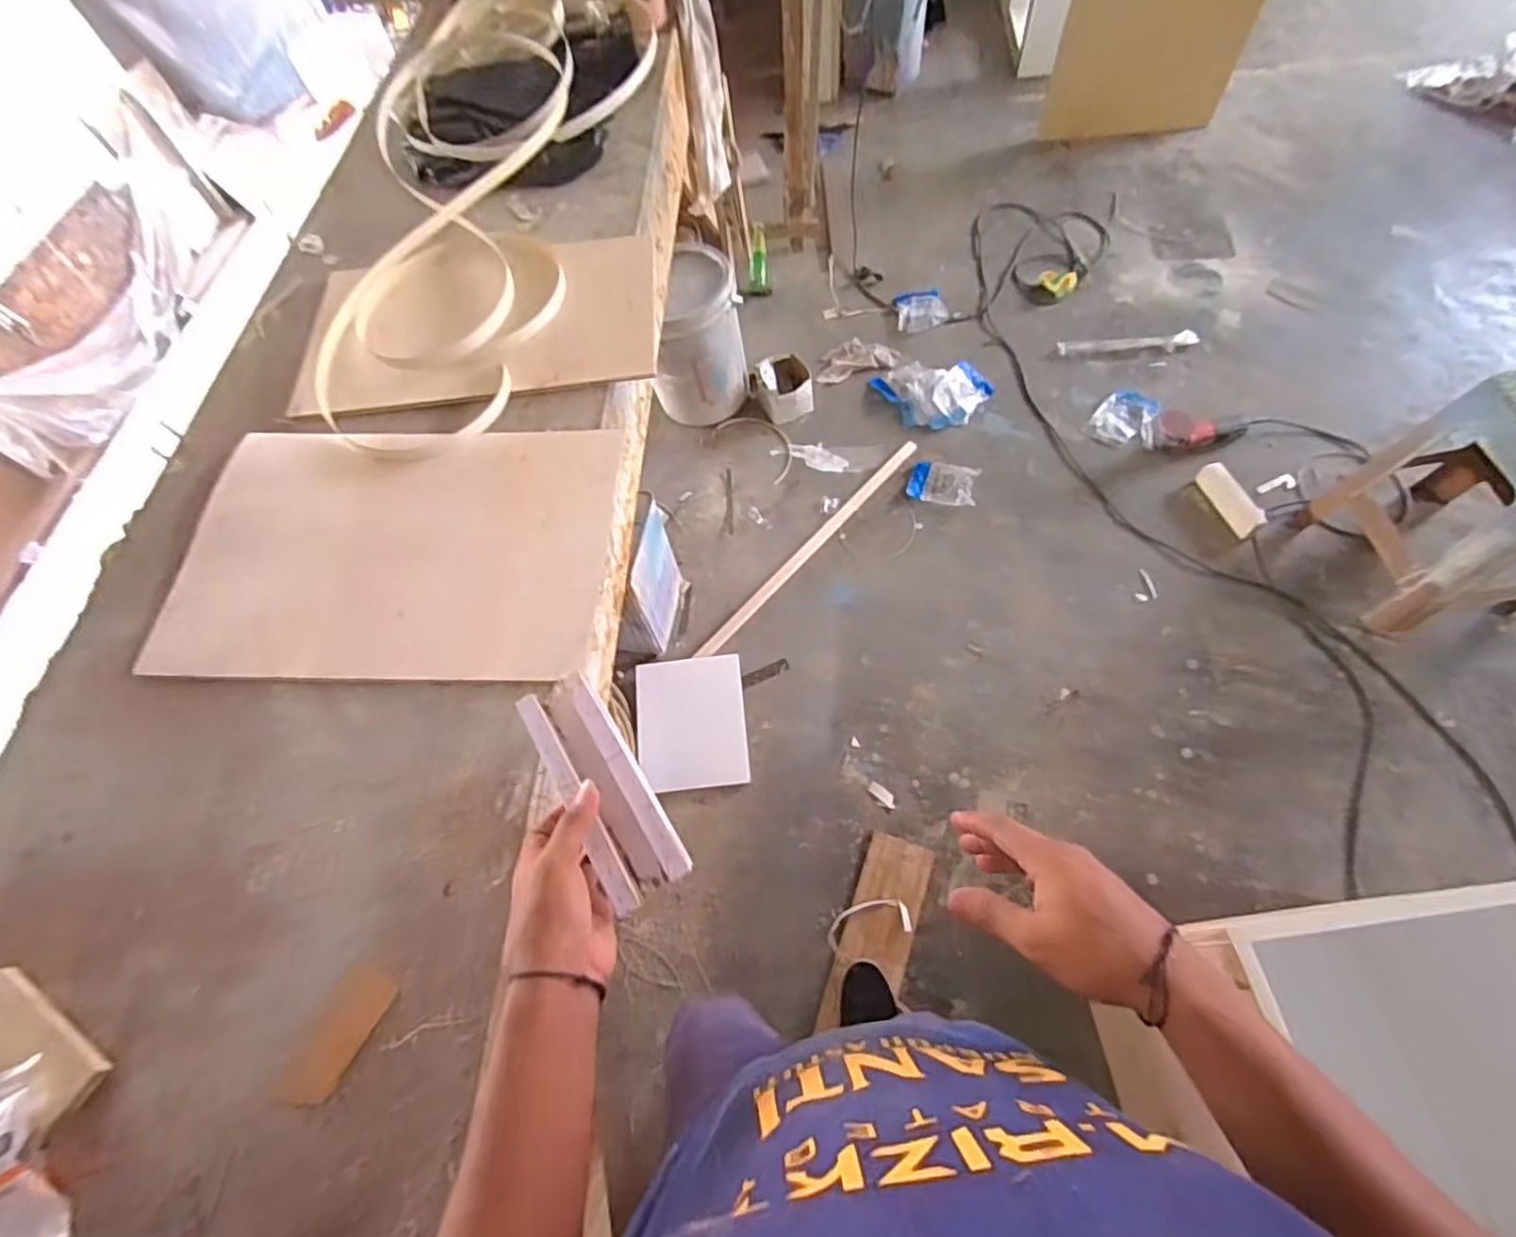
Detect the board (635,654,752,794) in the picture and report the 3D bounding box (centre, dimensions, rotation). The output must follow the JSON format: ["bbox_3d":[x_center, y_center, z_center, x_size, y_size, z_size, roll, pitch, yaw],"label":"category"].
[{"bbox_3d":[-0.148,0.231,1.497,0.238,0.018,0.301,-4,61,-7],"label":"board"}]

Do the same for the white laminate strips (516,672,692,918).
[{"bbox_3d":[-0.114,0.120,0.487,0.059,0.025,0.179,-33,60,-12],"label":"white laminate strips"}]

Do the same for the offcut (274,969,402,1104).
[{"bbox_3d":[-0.366,0.366,0.580,0.051,0.013,0.114,25,68,15],"label":"offcut"}]

